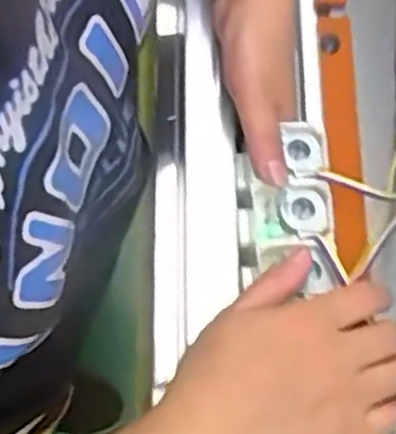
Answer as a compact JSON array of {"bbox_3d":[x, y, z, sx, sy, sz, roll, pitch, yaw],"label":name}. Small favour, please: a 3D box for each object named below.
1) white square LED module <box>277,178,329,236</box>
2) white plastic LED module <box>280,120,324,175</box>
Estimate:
[{"bbox_3d":[0.057,-0.004,0.428,0.026,0.015,0.031,0,71,-3],"label":"white square LED module"},{"bbox_3d":[0.059,-0.037,0.437,0.021,0.012,0.031,-6,71,-5],"label":"white plastic LED module"}]

